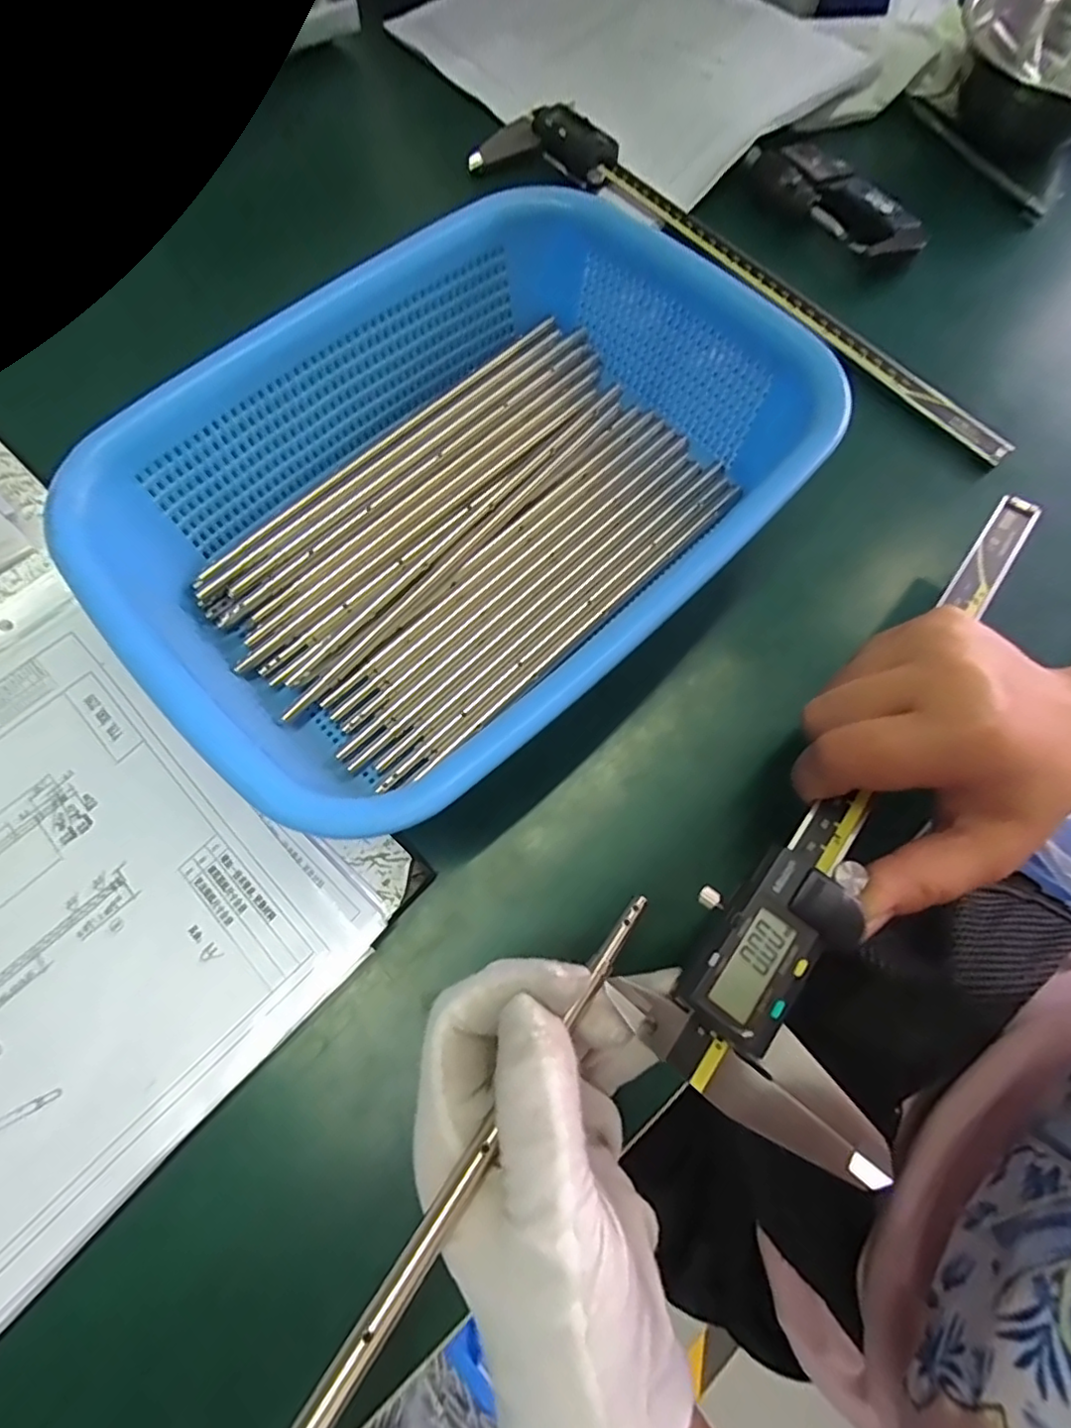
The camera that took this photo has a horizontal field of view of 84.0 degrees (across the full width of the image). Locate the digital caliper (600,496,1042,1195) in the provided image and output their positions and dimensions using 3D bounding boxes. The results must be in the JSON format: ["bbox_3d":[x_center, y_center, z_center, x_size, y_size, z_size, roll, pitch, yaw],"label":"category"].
[{"bbox_3d":[0.139,0.014,0.215,0.068,0.013,0.273,35,68,10],"label":"digital caliper"}]

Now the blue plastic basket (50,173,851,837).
[{"bbox_3d":[-0.032,-0.098,0.263,0.286,0.065,0.211,-42,77,-15],"label":"blue plastic basket"}]

